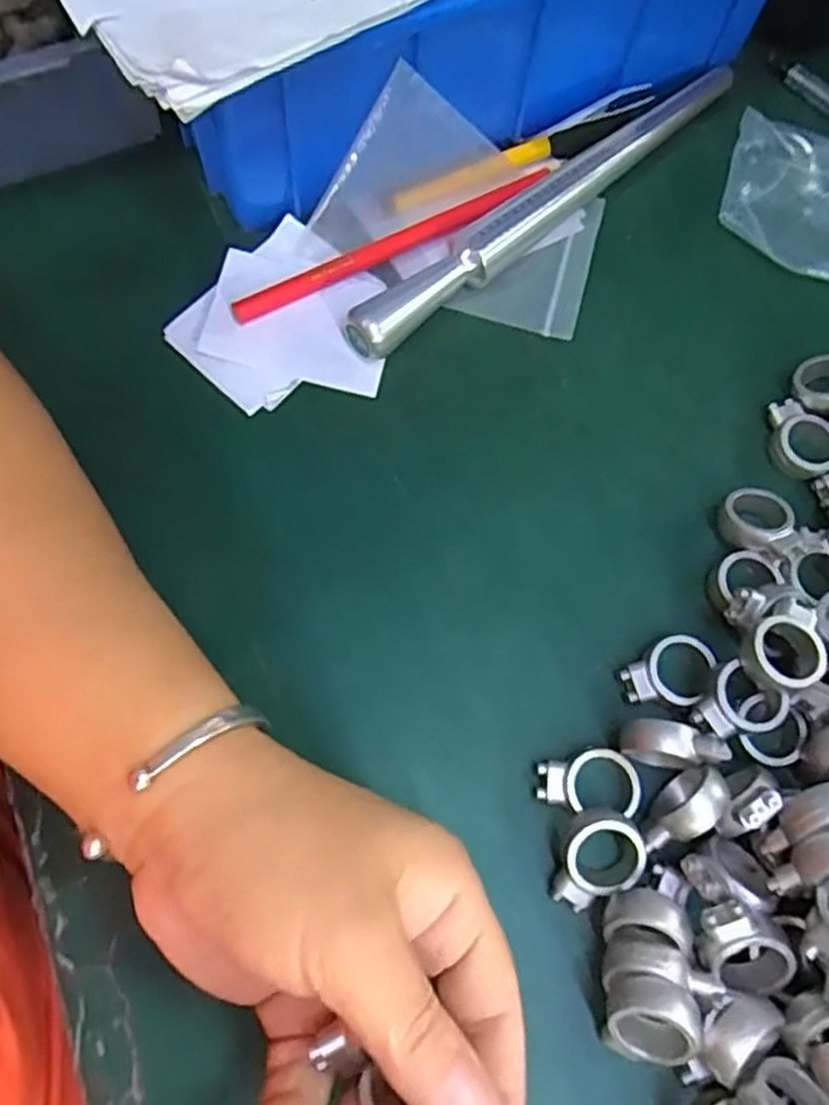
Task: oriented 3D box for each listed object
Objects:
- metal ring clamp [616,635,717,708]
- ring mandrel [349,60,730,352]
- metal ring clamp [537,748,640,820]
[{"bbox_3d":[0.091,0.044,0.269,0.034,0.009,0.024,-12,72,-6],"label":"metal ring clamp"},{"bbox_3d":[0.060,-0.155,0.326,0.225,0.022,0.019,-42,77,-15],"label":"ring mandrel"},{"bbox_3d":[0.059,0.077,0.254,0.034,0.008,0.021,5,71,0],"label":"metal ring clamp"}]

